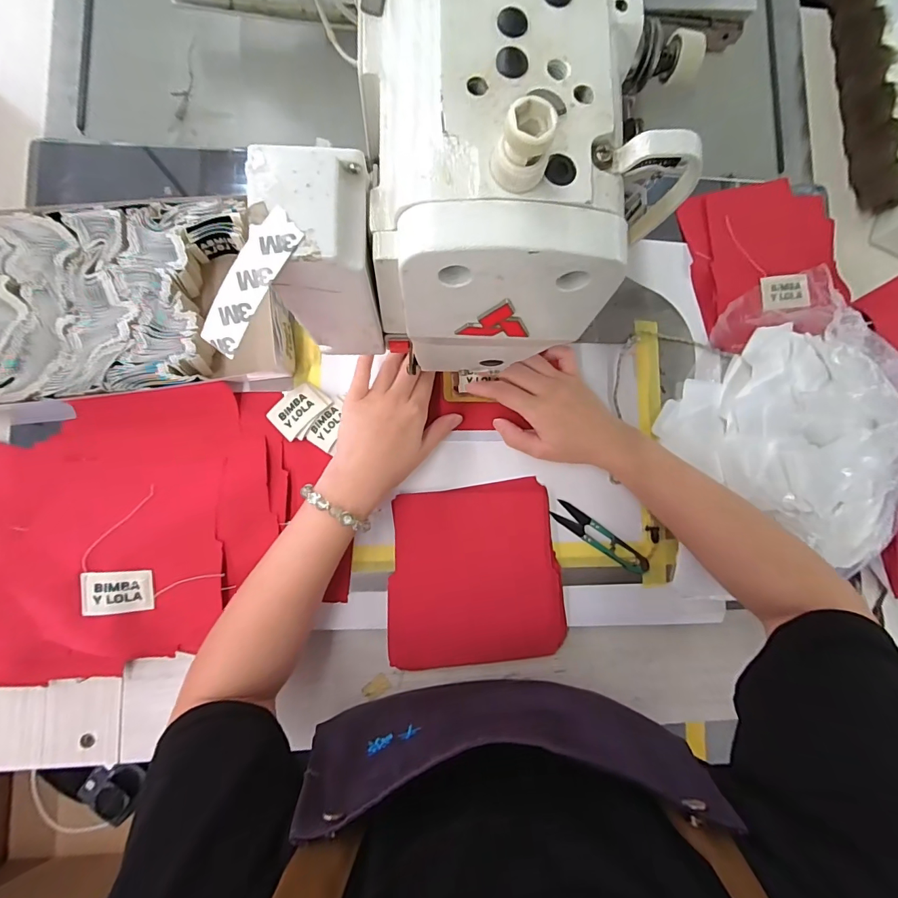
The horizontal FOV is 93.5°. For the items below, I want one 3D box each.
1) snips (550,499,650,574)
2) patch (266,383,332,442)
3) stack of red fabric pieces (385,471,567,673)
[{"bbox_3d":[0.148,0.088,0.410,0.105,0.008,0.021,35,83,-2],"label":"snips"},{"bbox_3d":[-0.138,-0.036,0.391,0.037,0.009,0.052,42,83,-1],"label":"patch"},{"bbox_3d":[0.025,0.118,0.392,0.160,0.014,0.162,-5,86,-6],"label":"stack of red fabric pieces"}]

